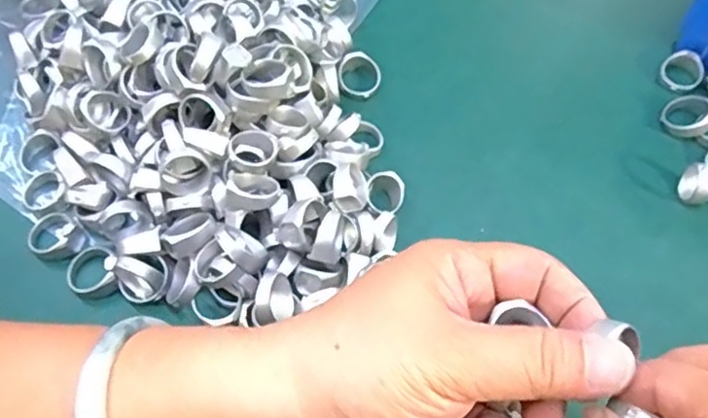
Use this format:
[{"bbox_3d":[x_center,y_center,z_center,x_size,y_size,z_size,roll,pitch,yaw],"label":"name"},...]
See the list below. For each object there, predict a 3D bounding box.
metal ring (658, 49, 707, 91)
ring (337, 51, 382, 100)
[{"bbox_3d":[0.197,-0.083,0.381,0.026,0.008,0.026,-4,79,21],"label":"metal ring"},{"bbox_3d":[0.004,-0.080,0.375,0.024,0.015,0.029,1,59,-1],"label":"ring"}]

